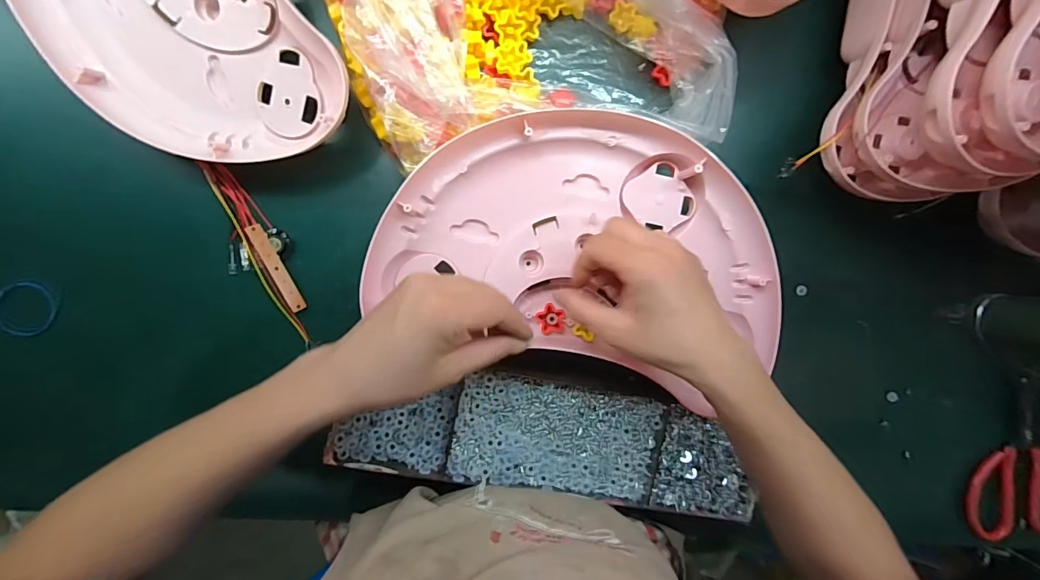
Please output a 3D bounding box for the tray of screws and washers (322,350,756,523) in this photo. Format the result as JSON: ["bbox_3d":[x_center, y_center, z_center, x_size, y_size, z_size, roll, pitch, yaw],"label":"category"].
[{"bbox_3d":[0.032,0.122,0.408,0.364,0.046,0.115,10,91,-8],"label":"tray of screws and washers"}]

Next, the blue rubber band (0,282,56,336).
[{"bbox_3d":[-0.413,0.015,0.370,0.047,0.008,0.045,7,98,-5],"label":"blue rubber band"}]

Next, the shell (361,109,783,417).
[{"bbox_3d":[0.061,-0.031,0.377,0.333,0.043,0.224,17,90,-8],"label":"shell"}]

